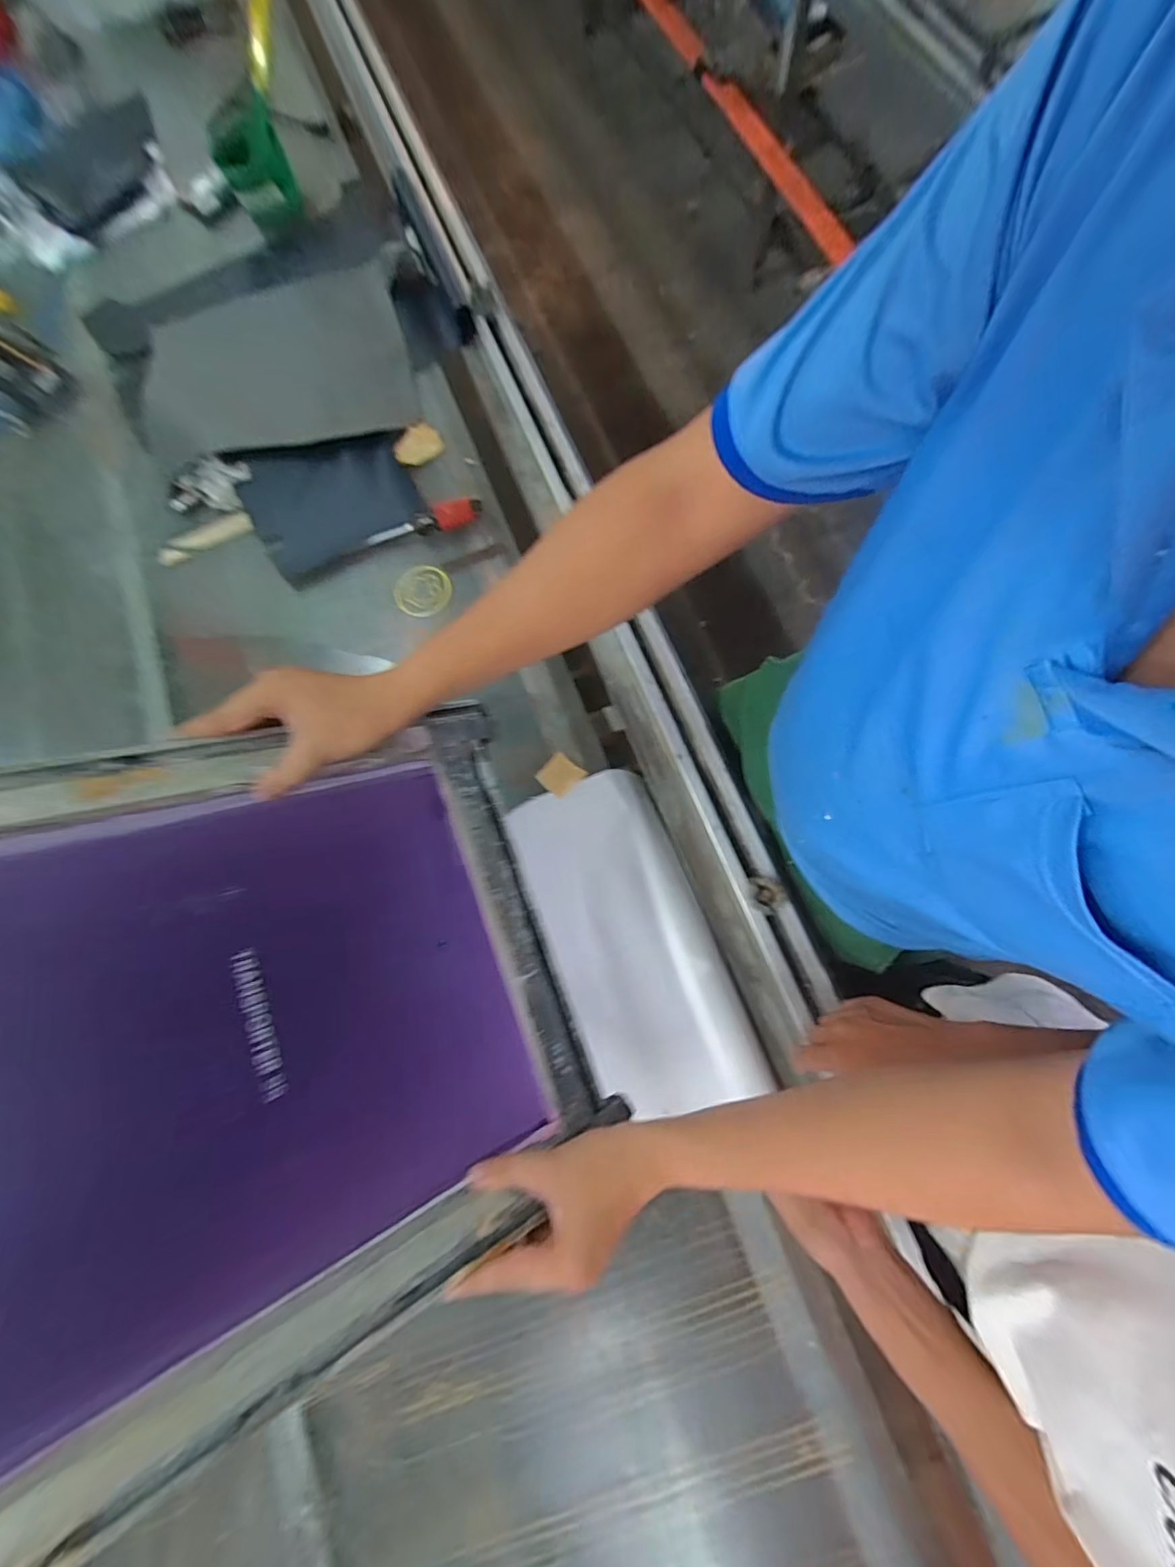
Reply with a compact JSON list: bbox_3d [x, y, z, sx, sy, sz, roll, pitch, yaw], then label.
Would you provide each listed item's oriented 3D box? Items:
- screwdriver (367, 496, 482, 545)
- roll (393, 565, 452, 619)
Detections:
[{"bbox_3d":[-0.240,-0.379,0.756,0.177,0.029,0.026,-10,74,13],"label":"screwdriver"},{"bbox_3d":[-0.241,-0.283,0.762,0.080,0.014,0.079,0,75,2],"label":"roll"}]

